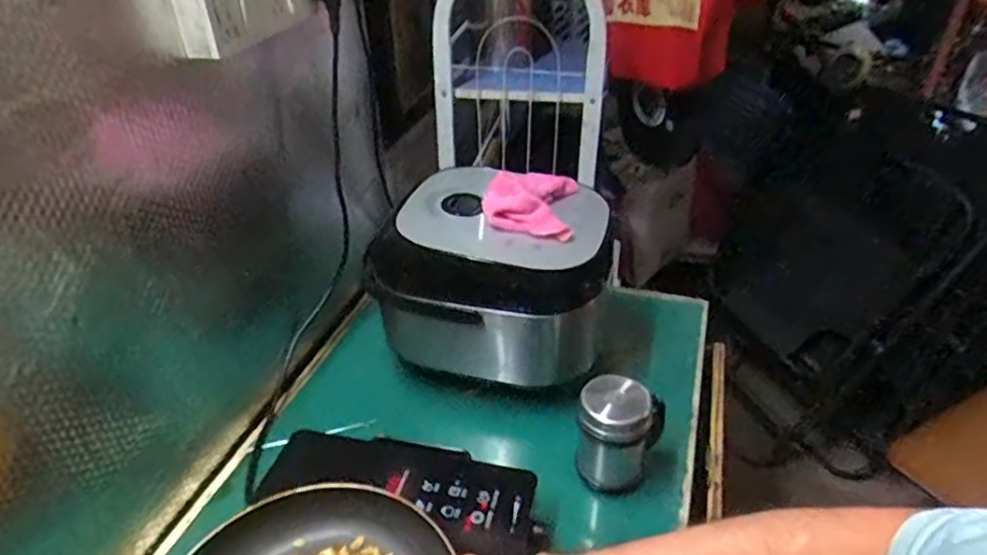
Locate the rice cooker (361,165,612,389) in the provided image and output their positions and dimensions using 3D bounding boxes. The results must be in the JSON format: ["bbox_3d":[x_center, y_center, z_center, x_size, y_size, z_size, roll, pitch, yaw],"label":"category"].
[{"bbox_3d":[0.005,-0.015,0.943,0.316,0.233,0.235,10,35,15],"label":"rice cooker"}]

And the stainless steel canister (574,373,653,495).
[{"bbox_3d":[0.150,0.198,0.792,0.090,0.142,0.081,11,36,16],"label":"stainless steel canister"}]

